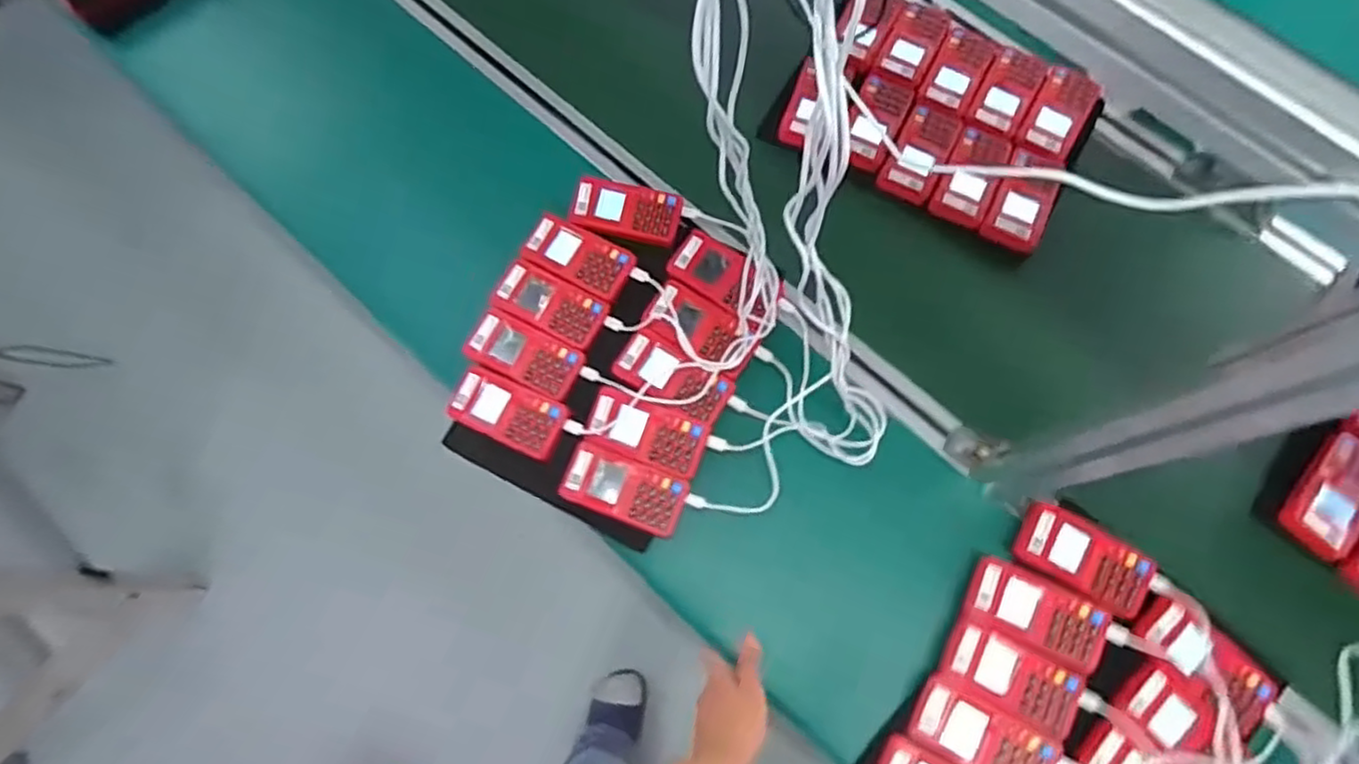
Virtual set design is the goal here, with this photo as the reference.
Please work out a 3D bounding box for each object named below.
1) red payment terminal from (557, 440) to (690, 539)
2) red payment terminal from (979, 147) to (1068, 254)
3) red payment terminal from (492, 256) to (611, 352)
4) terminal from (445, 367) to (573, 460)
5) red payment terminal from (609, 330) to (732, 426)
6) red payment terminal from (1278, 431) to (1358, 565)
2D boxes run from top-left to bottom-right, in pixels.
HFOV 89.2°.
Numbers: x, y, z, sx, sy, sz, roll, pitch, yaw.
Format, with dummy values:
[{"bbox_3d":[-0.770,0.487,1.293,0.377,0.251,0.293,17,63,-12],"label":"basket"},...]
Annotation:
[{"bbox_3d":[-0.056,0.110,0.706,0.122,0.018,0.063,20,75,6],"label":"red payment terminal"},{"bbox_3d":[0.401,-0.216,0.797,0.064,0.030,0.126,26,76,8],"label":"red payment terminal"},{"bbox_3d":[-0.144,-0.085,0.763,0.119,0.026,0.063,27,76,8],"label":"red payment terminal"},{"bbox_3d":[-0.178,0.031,0.715,0.119,0.014,0.062,22,75,7],"label":"terminal"},{"bbox_3d":[-0.007,-0.002,0.735,0.123,0.021,0.058,28,76,8],"label":"red payment terminal"},{"bbox_3d":[0.667,0.110,0.694,0.138,0.021,0.067,-43,78,-11],"label":"red payment terminal"}]

